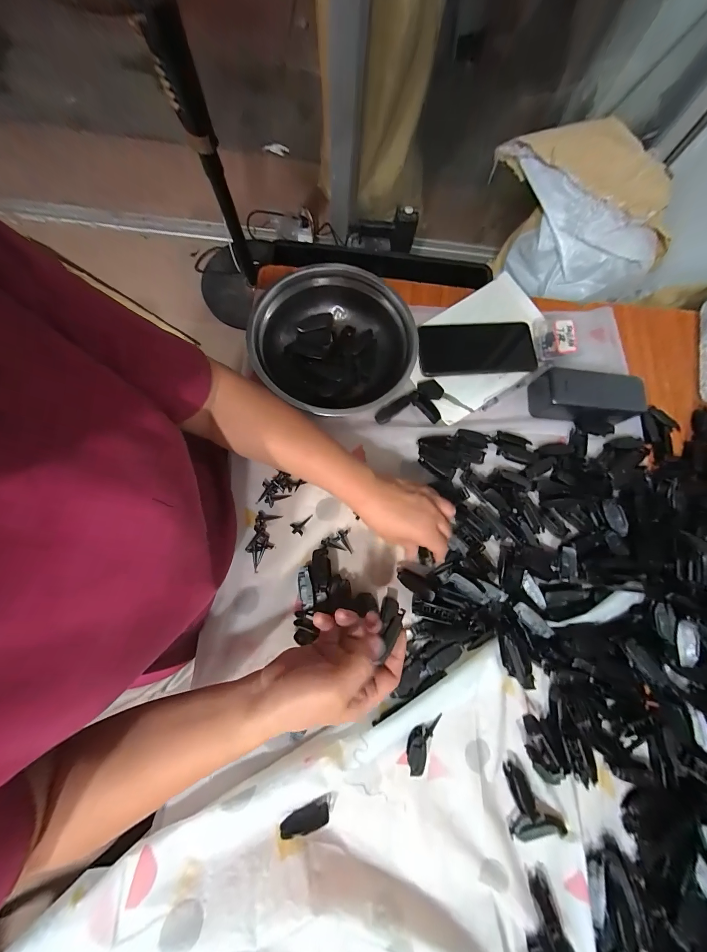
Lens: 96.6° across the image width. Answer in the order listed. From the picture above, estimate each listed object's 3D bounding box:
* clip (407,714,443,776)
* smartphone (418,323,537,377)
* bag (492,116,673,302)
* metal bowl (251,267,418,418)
[{"bbox_3d":[0.073,0.287,0.337,0.025,0.021,0.061,27,76,2],"label":"clip"},{"bbox_3d":[0.178,-0.181,0.452,0.163,0.014,0.077,-1,77,-5],"label":"smartphone"},{"bbox_3d":[0.587,-0.688,0.874,0.498,0.316,0.193,32,76,3],"label":"bag"},{"bbox_3d":[-0.020,-0.175,0.416,0.214,0.071,0.184,-35,82,-11],"label":"metal bowl"}]

